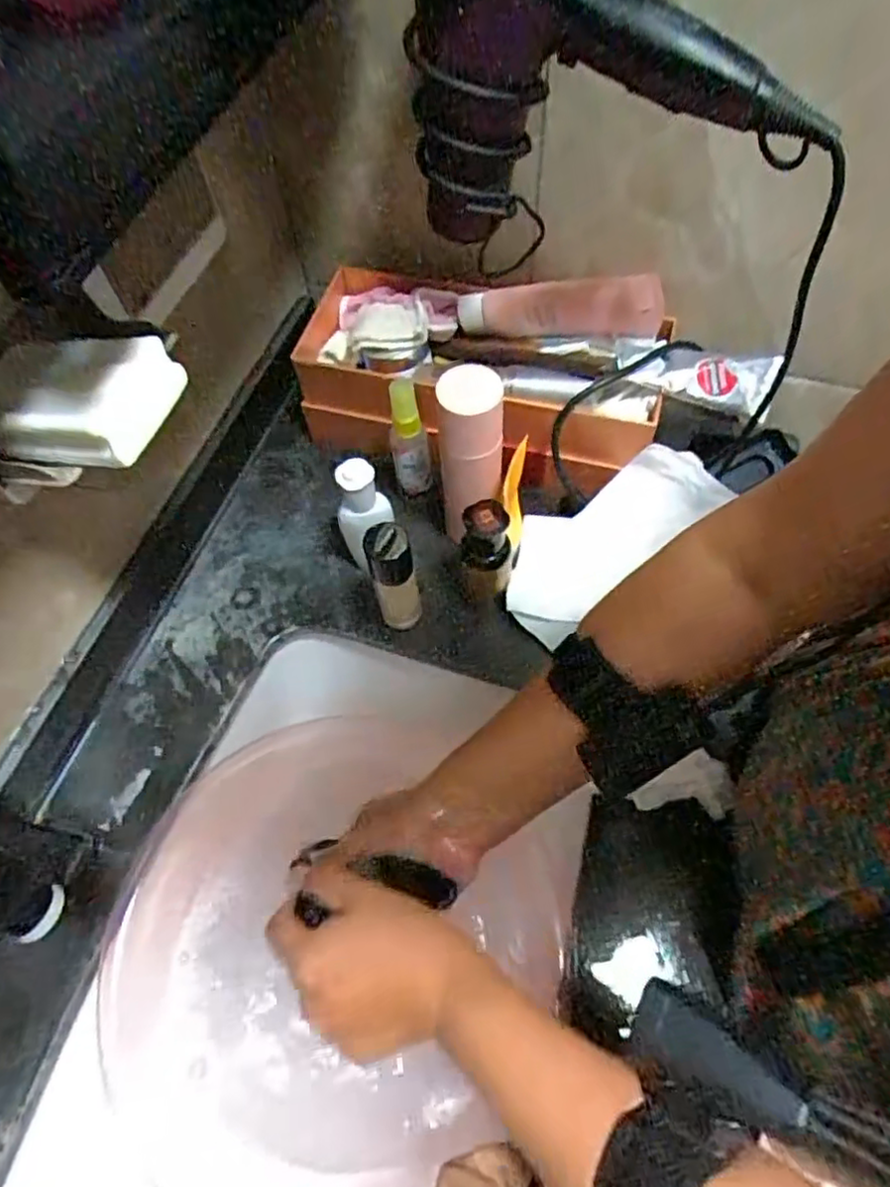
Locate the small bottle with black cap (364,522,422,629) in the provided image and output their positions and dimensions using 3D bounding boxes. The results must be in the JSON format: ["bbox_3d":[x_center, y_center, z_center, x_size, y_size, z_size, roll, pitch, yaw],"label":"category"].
[{"bbox_3d":[-0.040,-0.010,0.519,0.033,0.119,0.029,-11,62,-3],"label":"small bottle with black cap"}]

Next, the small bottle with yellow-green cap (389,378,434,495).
[{"bbox_3d":[-0.030,-0.131,0.566,0.030,0.112,0.026,-9,62,-2],"label":"small bottle with yellow-green cap"}]

